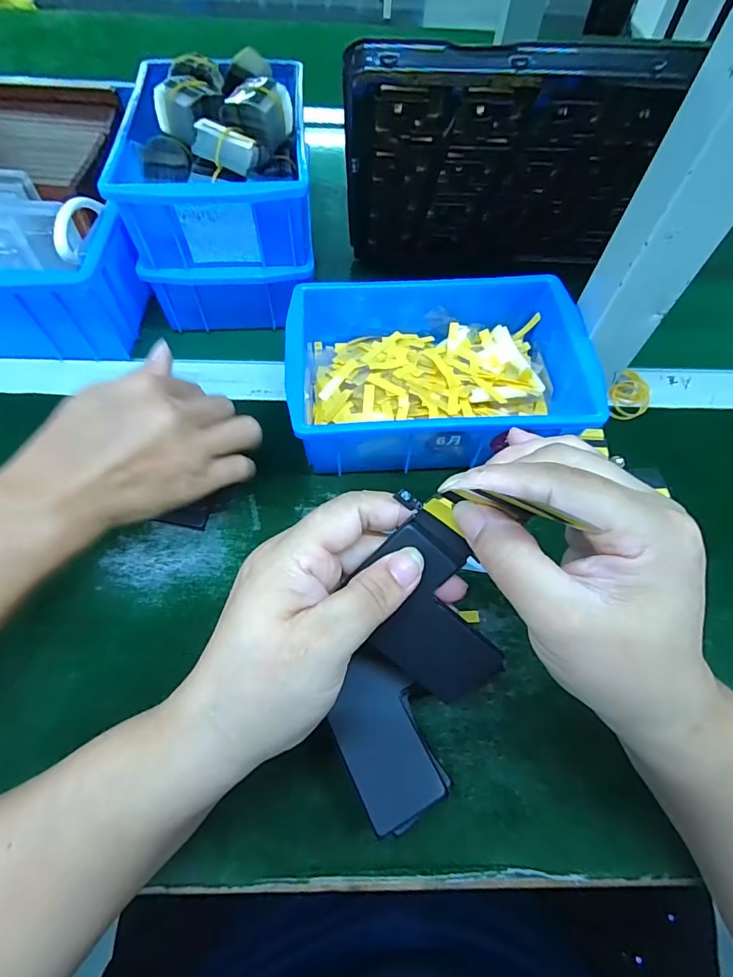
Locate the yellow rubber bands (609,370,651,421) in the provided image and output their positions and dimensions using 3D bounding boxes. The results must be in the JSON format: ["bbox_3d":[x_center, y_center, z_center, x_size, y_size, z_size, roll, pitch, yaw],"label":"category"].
[{"bbox_3d":[0.211,-0.074,0.369,0.030,0.008,0.048,35,66,16],"label":"yellow rubber bands"}]

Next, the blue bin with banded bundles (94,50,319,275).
[{"bbox_3d":[-0.112,-0.260,0.356,0.130,0.071,0.187,-4,61,-4],"label":"blue bin with banded bundles"}]

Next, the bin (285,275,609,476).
[{"bbox_3d":[0.047,-0.085,0.339,0.202,0.068,0.140,-2,61,-3],"label":"bin"}]

